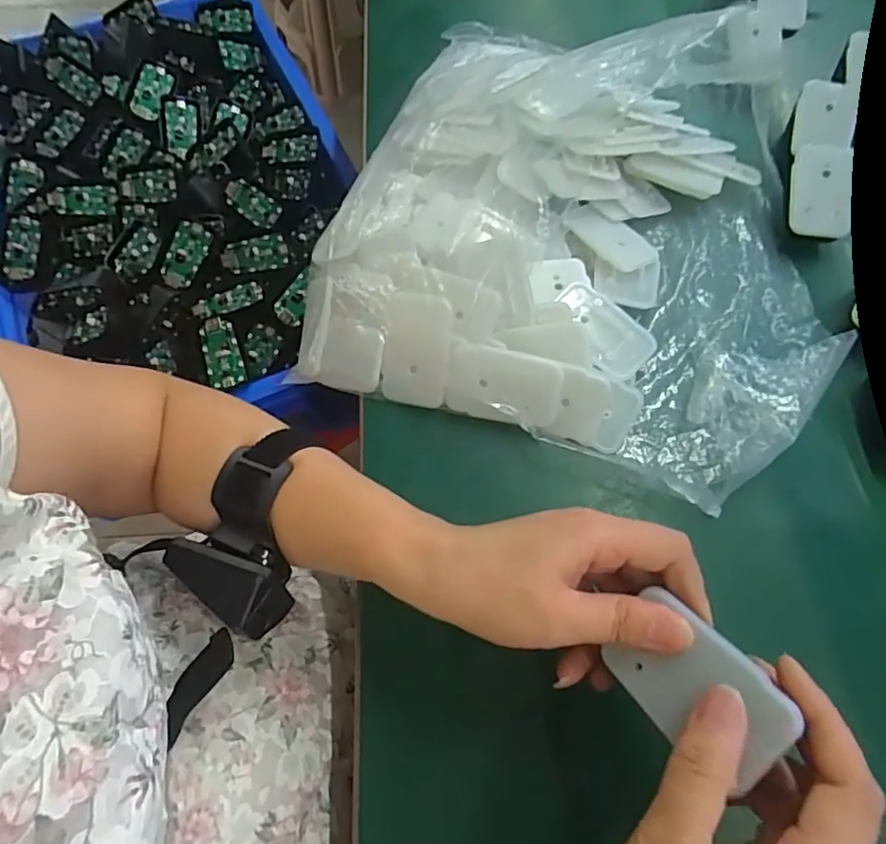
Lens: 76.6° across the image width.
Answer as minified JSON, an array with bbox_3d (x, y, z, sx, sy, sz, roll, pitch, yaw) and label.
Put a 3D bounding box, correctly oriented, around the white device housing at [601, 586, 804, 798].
[{"bbox_3d":[0.096,0.101,0.214,0.044,0.006,0.064,-57,43,13],"label":"white device housing"}]

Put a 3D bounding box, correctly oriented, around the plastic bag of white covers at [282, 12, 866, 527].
[{"bbox_3d":[0.105,-0.141,0.385,0.338,0.078,0.330,20,68,11],"label":"plastic bag of white covers"}]

